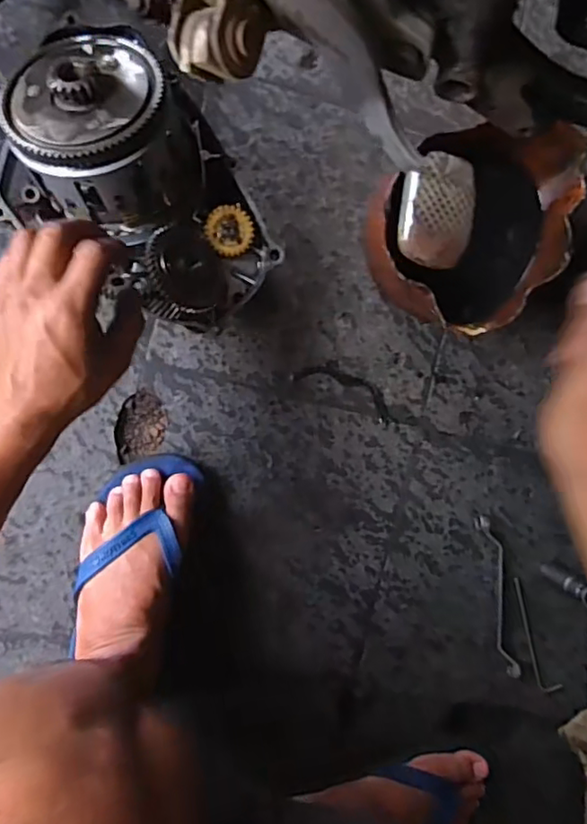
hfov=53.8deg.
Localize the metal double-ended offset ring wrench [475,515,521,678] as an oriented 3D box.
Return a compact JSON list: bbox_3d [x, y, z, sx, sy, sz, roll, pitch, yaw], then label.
[{"bbox_3d":[0.229,0.206,0.645,0.021,0.017,0.186,-12,95,-7],"label":"metal double-ended offset ring wrench"}]

